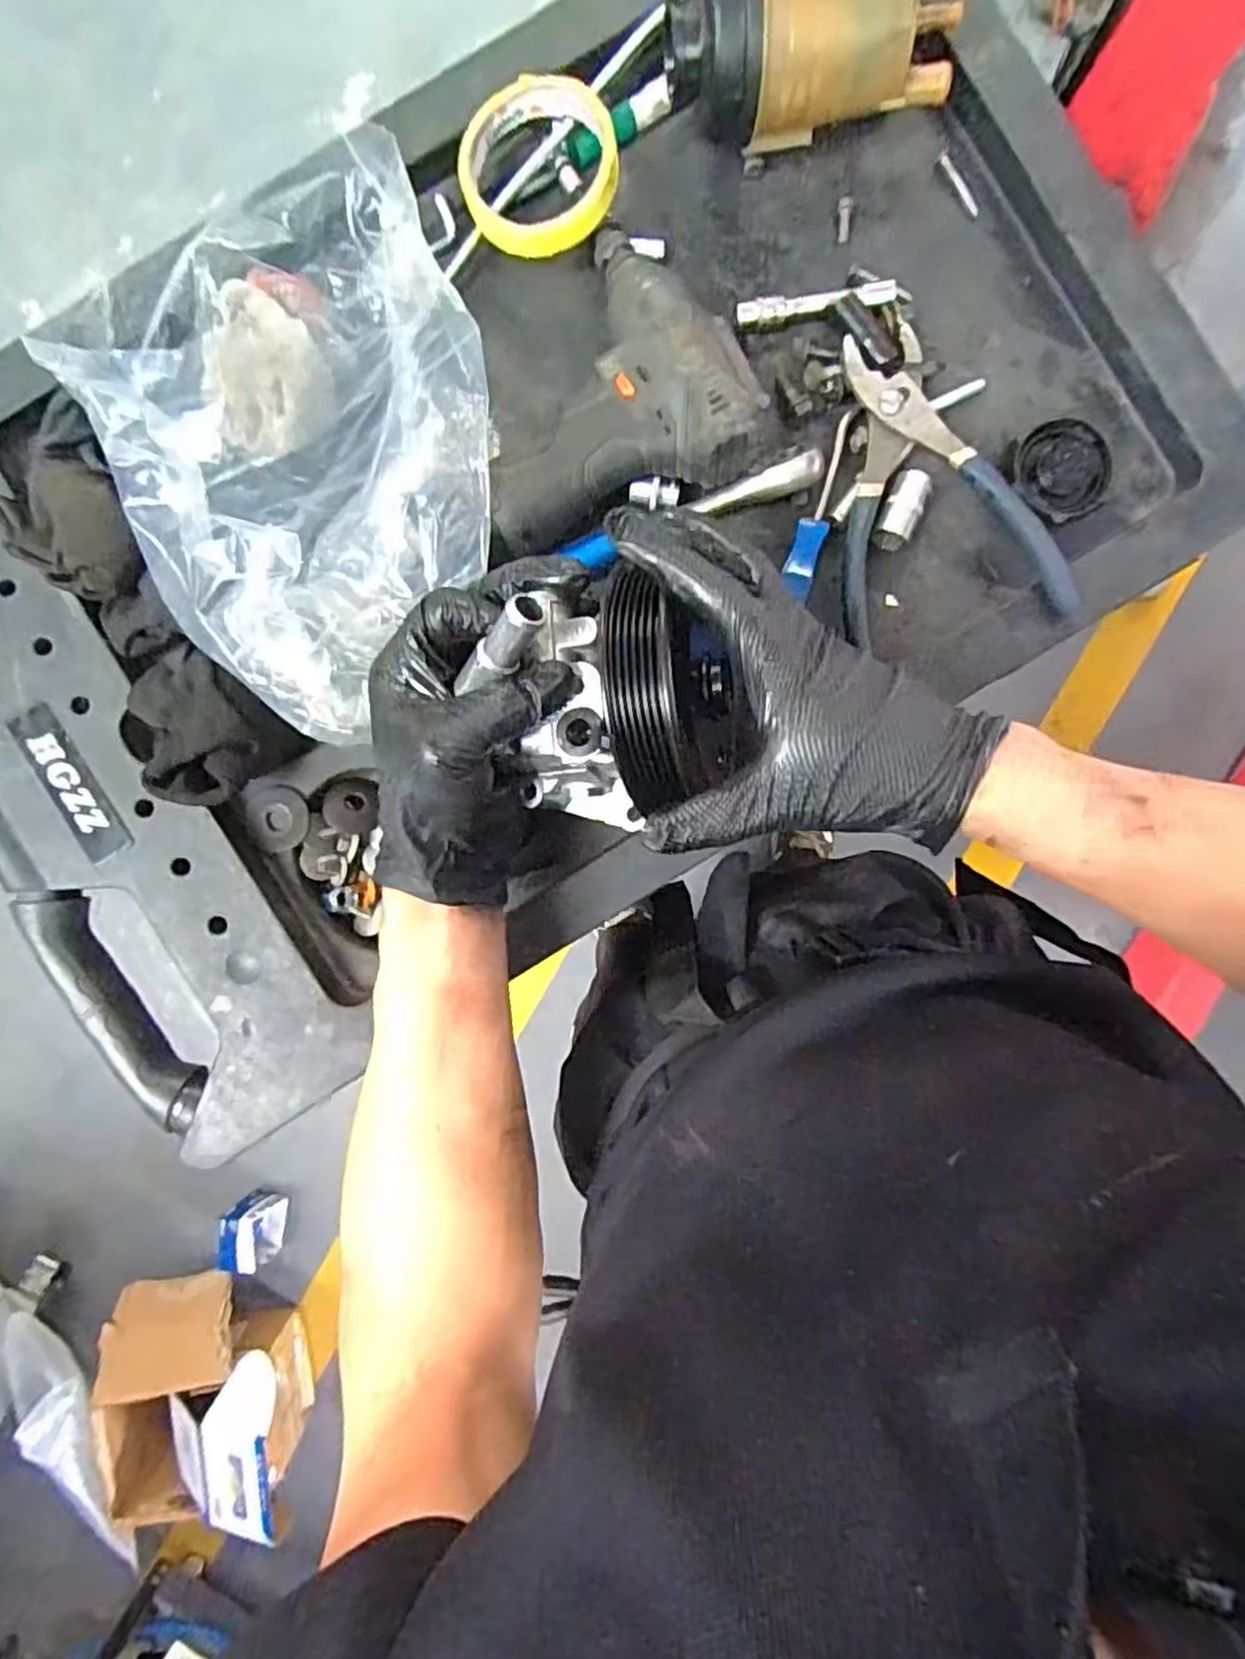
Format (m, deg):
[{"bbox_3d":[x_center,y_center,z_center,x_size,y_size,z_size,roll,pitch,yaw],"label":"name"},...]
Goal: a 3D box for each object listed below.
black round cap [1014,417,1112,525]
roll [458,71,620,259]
[{"bbox_3d":[0.259,-0.210,0.432,0.048,0.014,0.055,-13,91,0],"label":"black round cap"},{"bbox_3d":[-0.050,-0.376,0.418,0.091,0.019,0.089,0,91,0],"label":"roll"}]

